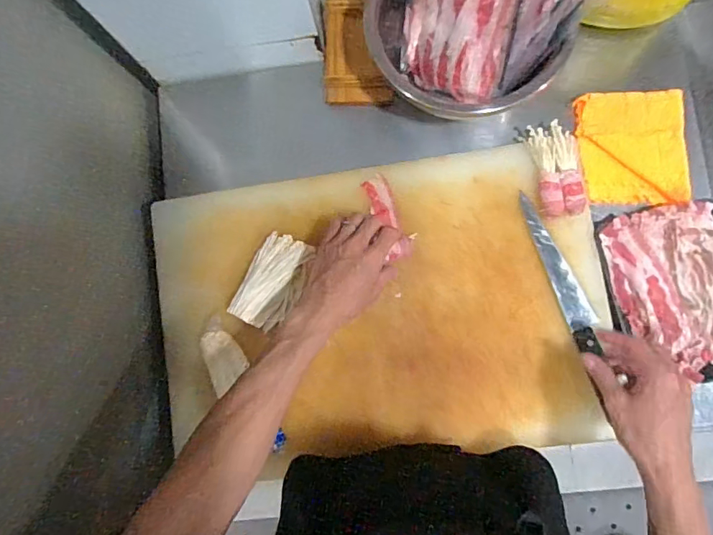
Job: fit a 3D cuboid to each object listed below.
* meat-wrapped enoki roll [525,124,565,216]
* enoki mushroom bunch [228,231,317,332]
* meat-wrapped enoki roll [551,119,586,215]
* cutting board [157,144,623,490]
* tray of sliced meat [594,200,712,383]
[{"bbox_3d":[0.246,-0.128,0.616,0.030,0.019,0.121,-10,83,4],"label":"meat-wrapped enoki roll"},{"bbox_3d":[-0.111,0.018,0.629,0.068,0.035,0.126,23,86,7],"label":"enoki mushroom bunch"},{"bbox_3d":[0.279,-0.131,0.621,0.034,0.021,0.123,-5,83,4],"label":"meat-wrapped enoki roll"},{"bbox_3d":[0.024,0.057,0.627,0.571,0.036,0.378,-8,83,4],"label":"cutting board"},{"bbox_3d":[0.408,0.031,0.604,0.161,0.026,0.221,-9,83,4],"label":"tray of sliced meat"}]

